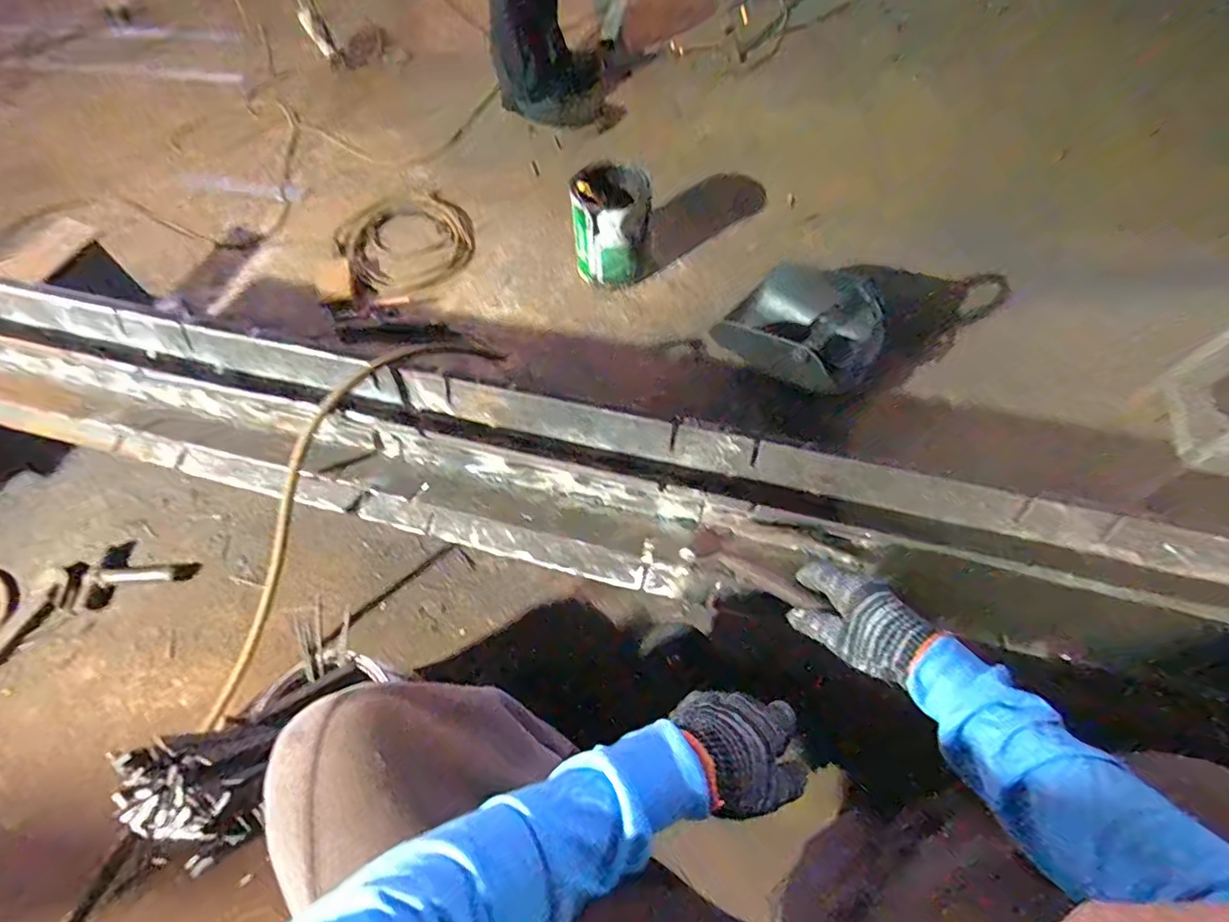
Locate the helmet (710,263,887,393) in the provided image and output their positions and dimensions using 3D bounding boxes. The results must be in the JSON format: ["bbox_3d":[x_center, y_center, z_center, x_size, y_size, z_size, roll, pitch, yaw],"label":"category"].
[{"bbox_3d":[0.350,-0.240,1.088,0.290,0.207,0.213,31,63,17],"label":"helmet"}]

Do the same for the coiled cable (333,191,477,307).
[{"bbox_3d":[-0.494,-0.531,1.334,0.318,0.039,0.335,-27,63,-16],"label":"coiled cable"}]

